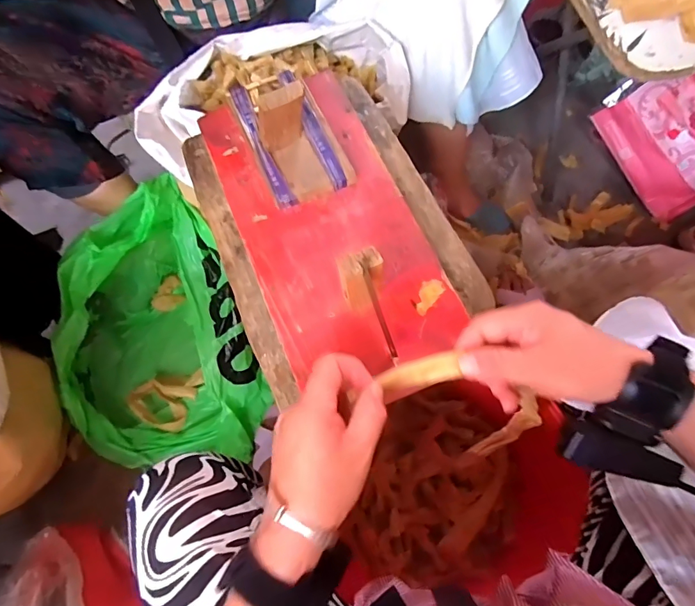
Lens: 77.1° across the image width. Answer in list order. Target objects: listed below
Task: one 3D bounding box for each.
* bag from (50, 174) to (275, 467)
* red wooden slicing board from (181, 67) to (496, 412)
[{"bbox_3d":[-0.355,0.080,0.785,0.341,0.230,0.427,-28,73,-7],"label":"bag"},{"bbox_3d":[-0.022,-0.093,0.419,0.233,0.093,0.362,-24,72,-6],"label":"red wooden slicing board"}]

